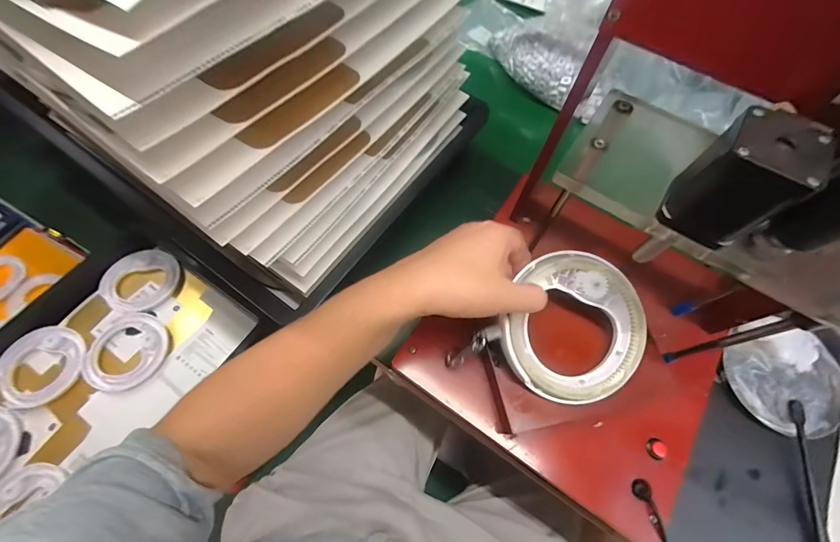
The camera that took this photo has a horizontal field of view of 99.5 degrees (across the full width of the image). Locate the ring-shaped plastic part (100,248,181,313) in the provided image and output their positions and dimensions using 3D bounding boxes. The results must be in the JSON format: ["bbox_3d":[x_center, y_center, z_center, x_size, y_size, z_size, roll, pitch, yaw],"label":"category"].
[{"bbox_3d":[-0.544,0.018,0.703,0.126,0.030,0.132,1,66,-2],"label":"ring-shaped plastic part"}]

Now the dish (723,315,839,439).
[{"bbox_3d":[0.416,0.120,0.406,0.120,0.015,0.125,1,66,-2],"label":"dish"}]

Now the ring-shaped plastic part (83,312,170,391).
[{"bbox_3d":[-0.522,0.143,0.632,0.123,0.027,0.134,1,66,-2],"label":"ring-shaped plastic part"}]

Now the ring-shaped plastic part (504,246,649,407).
[{"bbox_3d":[0.139,0.051,0.320,0.124,0.014,0.132,1,84,-6],"label":"ring-shaped plastic part"}]

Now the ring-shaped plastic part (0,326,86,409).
[{"bbox_3d":[-0.654,0.163,0.613,0.121,0.025,0.127,1,66,-2],"label":"ring-shaped plastic part"}]

